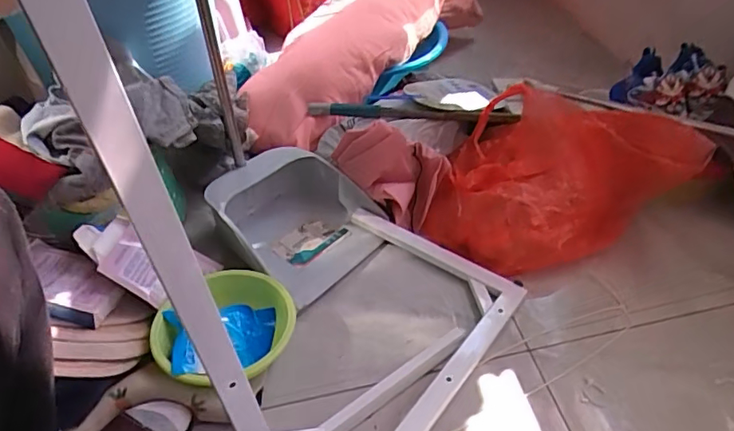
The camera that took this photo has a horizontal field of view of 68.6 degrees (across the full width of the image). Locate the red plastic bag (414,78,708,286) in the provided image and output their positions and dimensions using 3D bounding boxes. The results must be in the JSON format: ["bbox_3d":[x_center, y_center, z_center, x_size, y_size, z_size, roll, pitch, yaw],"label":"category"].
[{"bbox_3d":[0.283,-0.069,0.909,0.377,0.198,0.264,-11,42,-6],"label":"red plastic bag"}]

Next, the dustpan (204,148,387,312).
[{"bbox_3d":[-0.118,0.008,0.945,0.244,0.139,0.268,-27,46,-22],"label":"dustpan"}]

